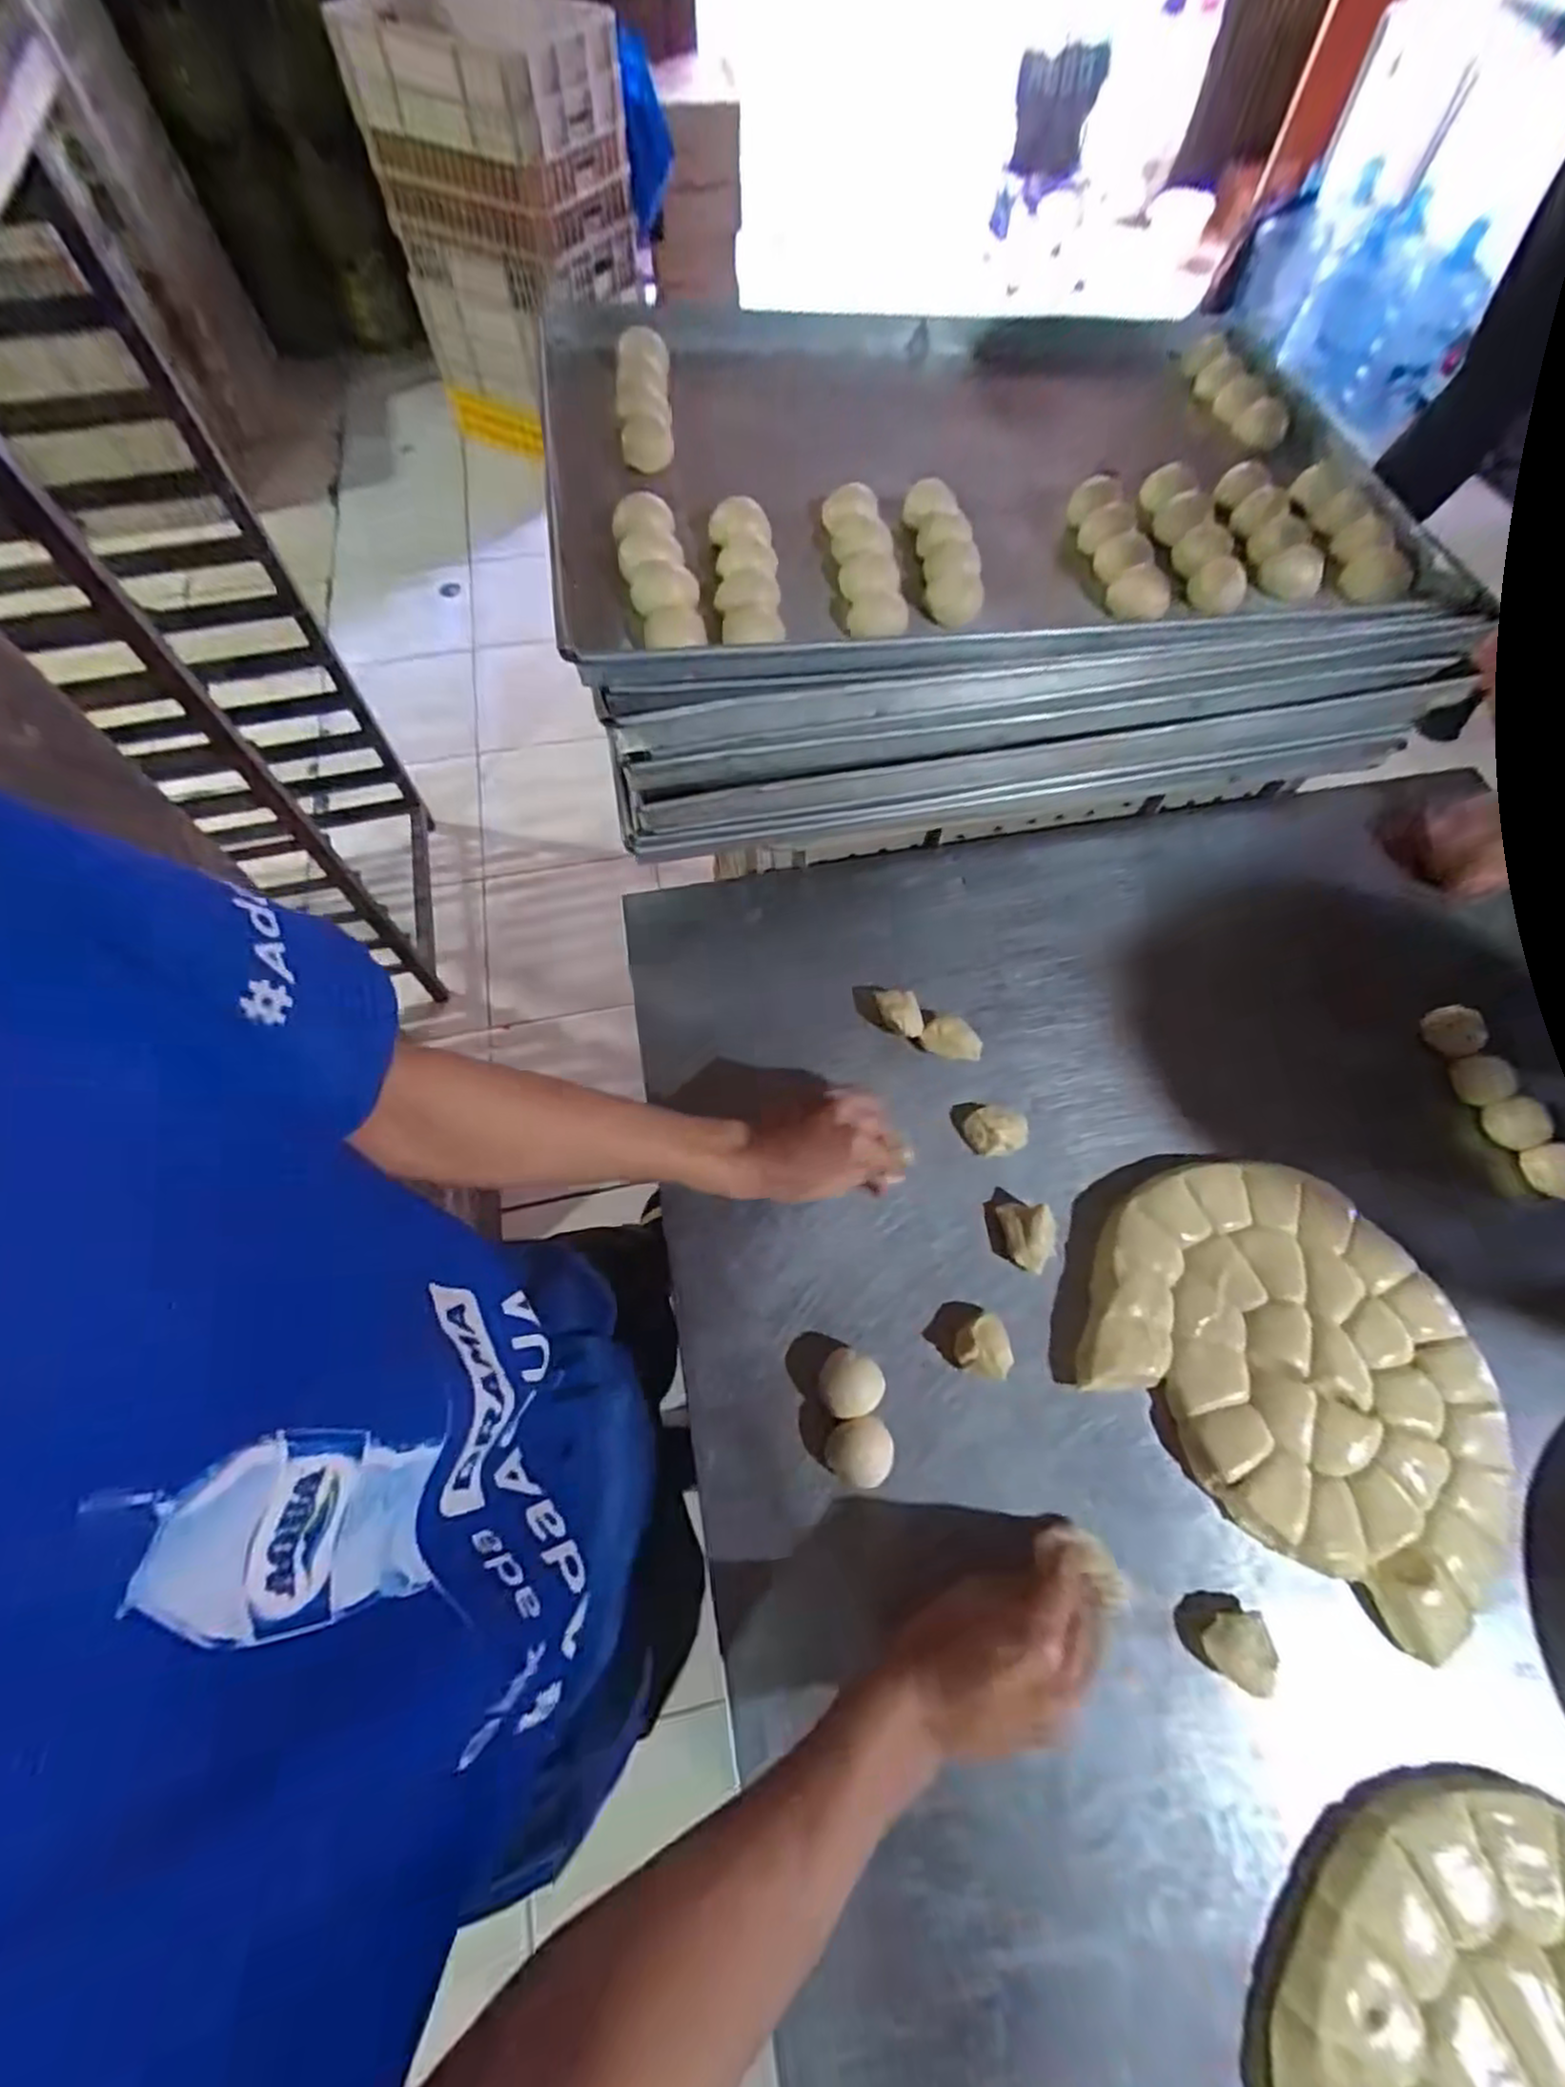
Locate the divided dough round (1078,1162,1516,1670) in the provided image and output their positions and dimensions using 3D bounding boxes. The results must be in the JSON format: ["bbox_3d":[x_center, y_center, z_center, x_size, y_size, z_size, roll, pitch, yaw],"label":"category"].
[{"bbox_3d":[0.359,0.215,0.513,0.280,0.037,0.229,39,70,16],"label":"divided dough round"}]

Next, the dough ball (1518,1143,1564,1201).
[{"bbox_3d":[0.613,0.103,0.584,0.035,0.026,0.042,-7,65,-4],"label":"dough ball"}]

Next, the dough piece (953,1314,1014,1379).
[{"bbox_3d":[0.138,0.213,0.514,0.037,0.030,0.039,-8,65,-5],"label":"dough piece"}]

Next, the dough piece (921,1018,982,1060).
[{"bbox_3d":[0.138,-0.004,0.604,0.048,0.025,0.026,7,65,3],"label":"dough piece"}]

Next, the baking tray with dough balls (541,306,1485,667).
[{"bbox_3d":[0.158,-0.512,0.646,0.675,0.058,0.488,-8,64,-8],"label":"baking tray with dough balls"}]

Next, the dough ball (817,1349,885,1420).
[{"bbox_3d":[0.046,0.235,0.506,0.042,0.030,0.041,0,64,-1],"label":"dough ball"}]

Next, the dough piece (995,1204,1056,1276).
[{"bbox_3d":[0.181,0.144,0.548,0.040,0.025,0.045,7,65,3],"label":"dough piece"}]

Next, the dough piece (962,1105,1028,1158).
[{"bbox_3d":[0.170,0.069,0.586,0.048,0.023,0.039,-17,66,-9],"label":"dough piece"}]

